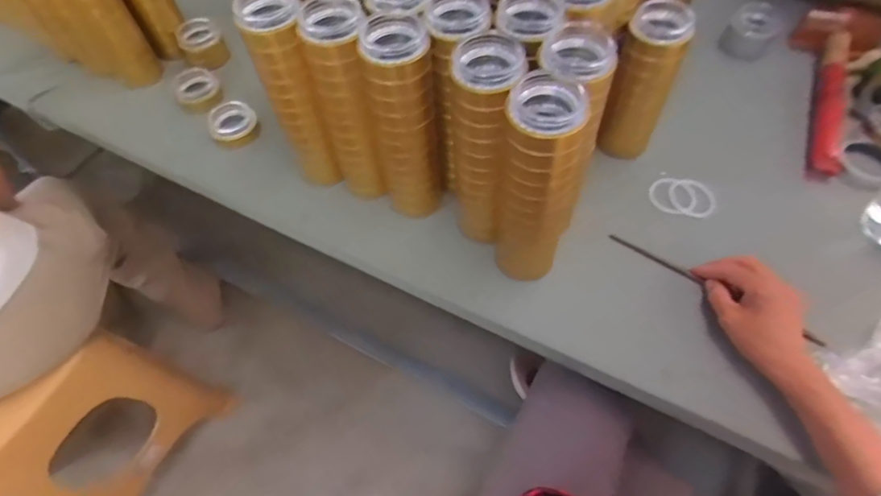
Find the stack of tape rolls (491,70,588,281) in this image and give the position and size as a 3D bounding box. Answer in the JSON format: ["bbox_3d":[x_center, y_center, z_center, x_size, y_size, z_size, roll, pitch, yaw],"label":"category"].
[{"bbox_3d":[0.099,-0.055,0.500,0.075,0.234,0.067,13,60,11],"label":"stack of tape rolls"}]

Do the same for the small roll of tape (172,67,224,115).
[{"bbox_3d":[-0.379,-0.247,0.775,0.065,0.031,0.065,-1,59,2],"label":"small roll of tape"}]

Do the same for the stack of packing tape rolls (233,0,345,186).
[{"bbox_3d":[-0.164,-0.173,0.580,0.068,0.232,0.077,-22,60,-10],"label":"stack of packing tape rolls"}]

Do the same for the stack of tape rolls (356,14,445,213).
[{"bbox_3d":[-0.036,-0.133,0.560,0.070,0.235,0.071,-4,58,1],"label":"stack of tape rolls"}]

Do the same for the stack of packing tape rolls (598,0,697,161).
[{"bbox_3d":[0.256,-0.200,0.637,0.071,0.207,0.064,17,61,13],"label":"stack of packing tape rolls"}]

